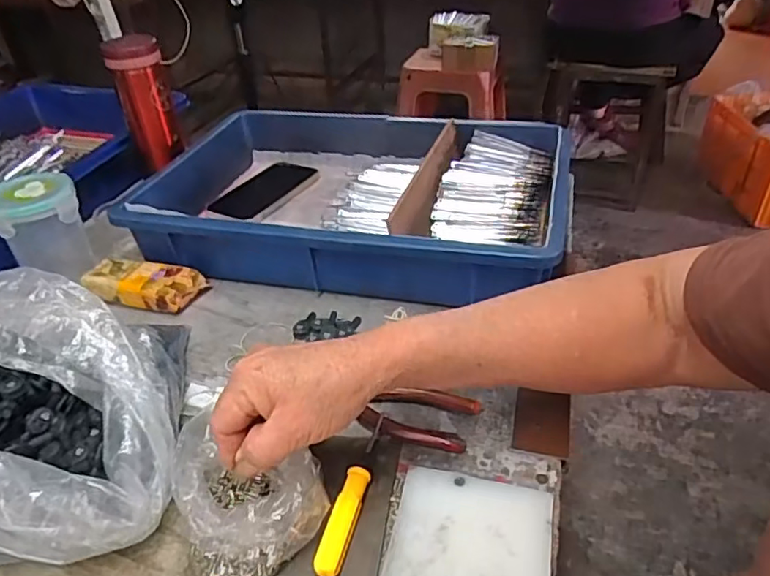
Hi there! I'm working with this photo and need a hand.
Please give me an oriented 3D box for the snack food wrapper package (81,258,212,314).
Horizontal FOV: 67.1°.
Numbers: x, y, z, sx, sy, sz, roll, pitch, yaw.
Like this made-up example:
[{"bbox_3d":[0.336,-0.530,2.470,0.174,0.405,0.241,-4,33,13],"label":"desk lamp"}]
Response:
[{"bbox_3d":[-0.233,-0.003,0.566,0.105,0.033,0.046,5,37,11],"label":"snack food wrapper package"}]

